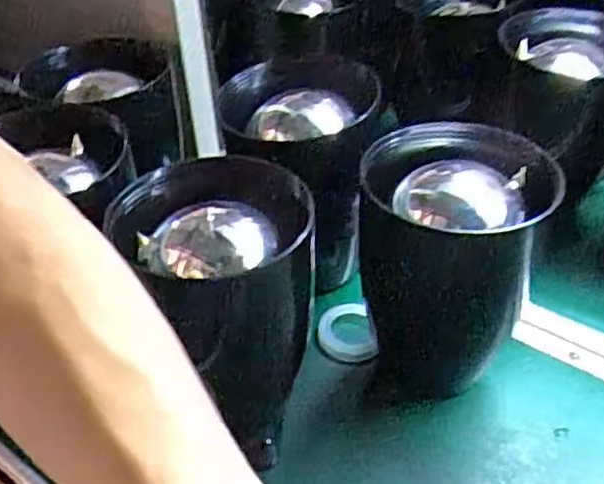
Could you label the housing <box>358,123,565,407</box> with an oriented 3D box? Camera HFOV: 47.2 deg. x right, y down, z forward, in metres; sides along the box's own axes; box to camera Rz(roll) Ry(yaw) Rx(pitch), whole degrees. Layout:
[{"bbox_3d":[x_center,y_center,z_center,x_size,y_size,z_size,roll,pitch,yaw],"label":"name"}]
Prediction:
[{"bbox_3d":[0.107,0.026,0.518,0.129,0.186,0.125,-1,39,2],"label":"housing"}]

